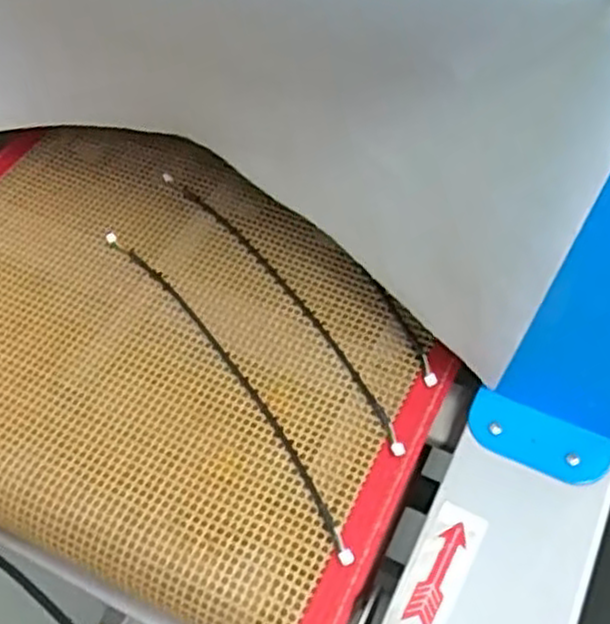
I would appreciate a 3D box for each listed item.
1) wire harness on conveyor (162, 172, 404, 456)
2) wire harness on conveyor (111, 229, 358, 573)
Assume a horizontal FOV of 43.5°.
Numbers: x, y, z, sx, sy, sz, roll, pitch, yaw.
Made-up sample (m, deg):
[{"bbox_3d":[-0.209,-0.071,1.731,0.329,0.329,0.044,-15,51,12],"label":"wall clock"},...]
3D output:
[{"bbox_3d":[-0.014,-0.010,0.497,0.028,0.009,0.270,-20,57,-35],"label":"wire harness on conveyor"},{"bbox_3d":[-0.051,0.036,0.465,0.021,0.011,0.275,-30,58,-19],"label":"wire harness on conveyor"}]

